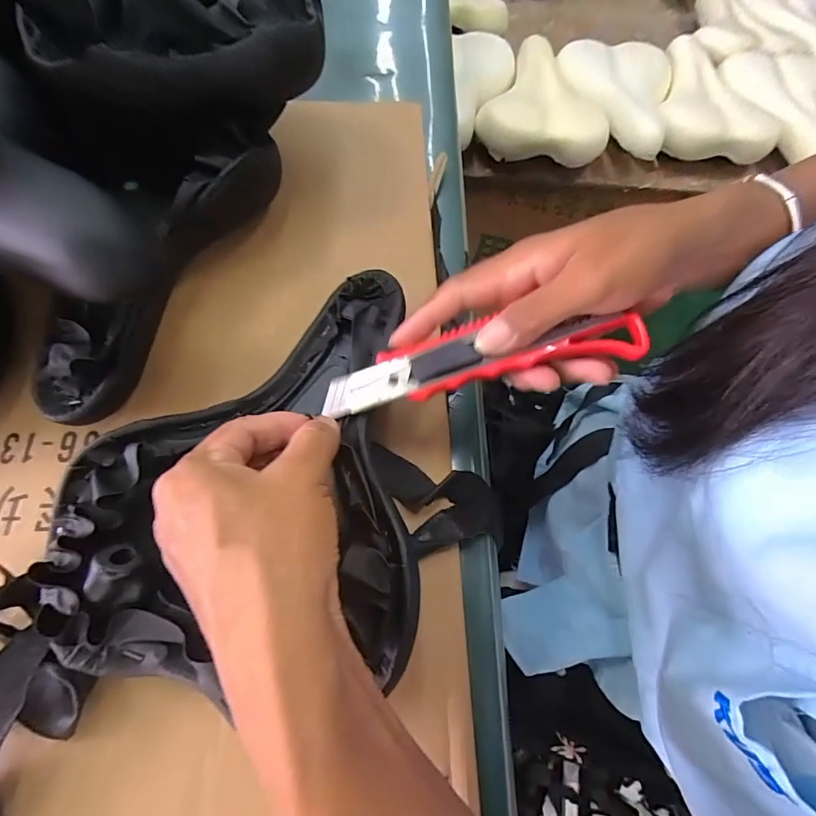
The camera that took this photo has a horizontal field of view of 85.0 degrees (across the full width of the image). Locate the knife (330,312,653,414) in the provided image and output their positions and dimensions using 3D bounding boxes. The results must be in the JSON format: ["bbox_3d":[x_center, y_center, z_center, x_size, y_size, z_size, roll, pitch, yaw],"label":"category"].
[{"bbox_3d":[0.035,-0.027,0.229,0.160,0.012,0.033,-11,66,8],"label":"knife"}]

